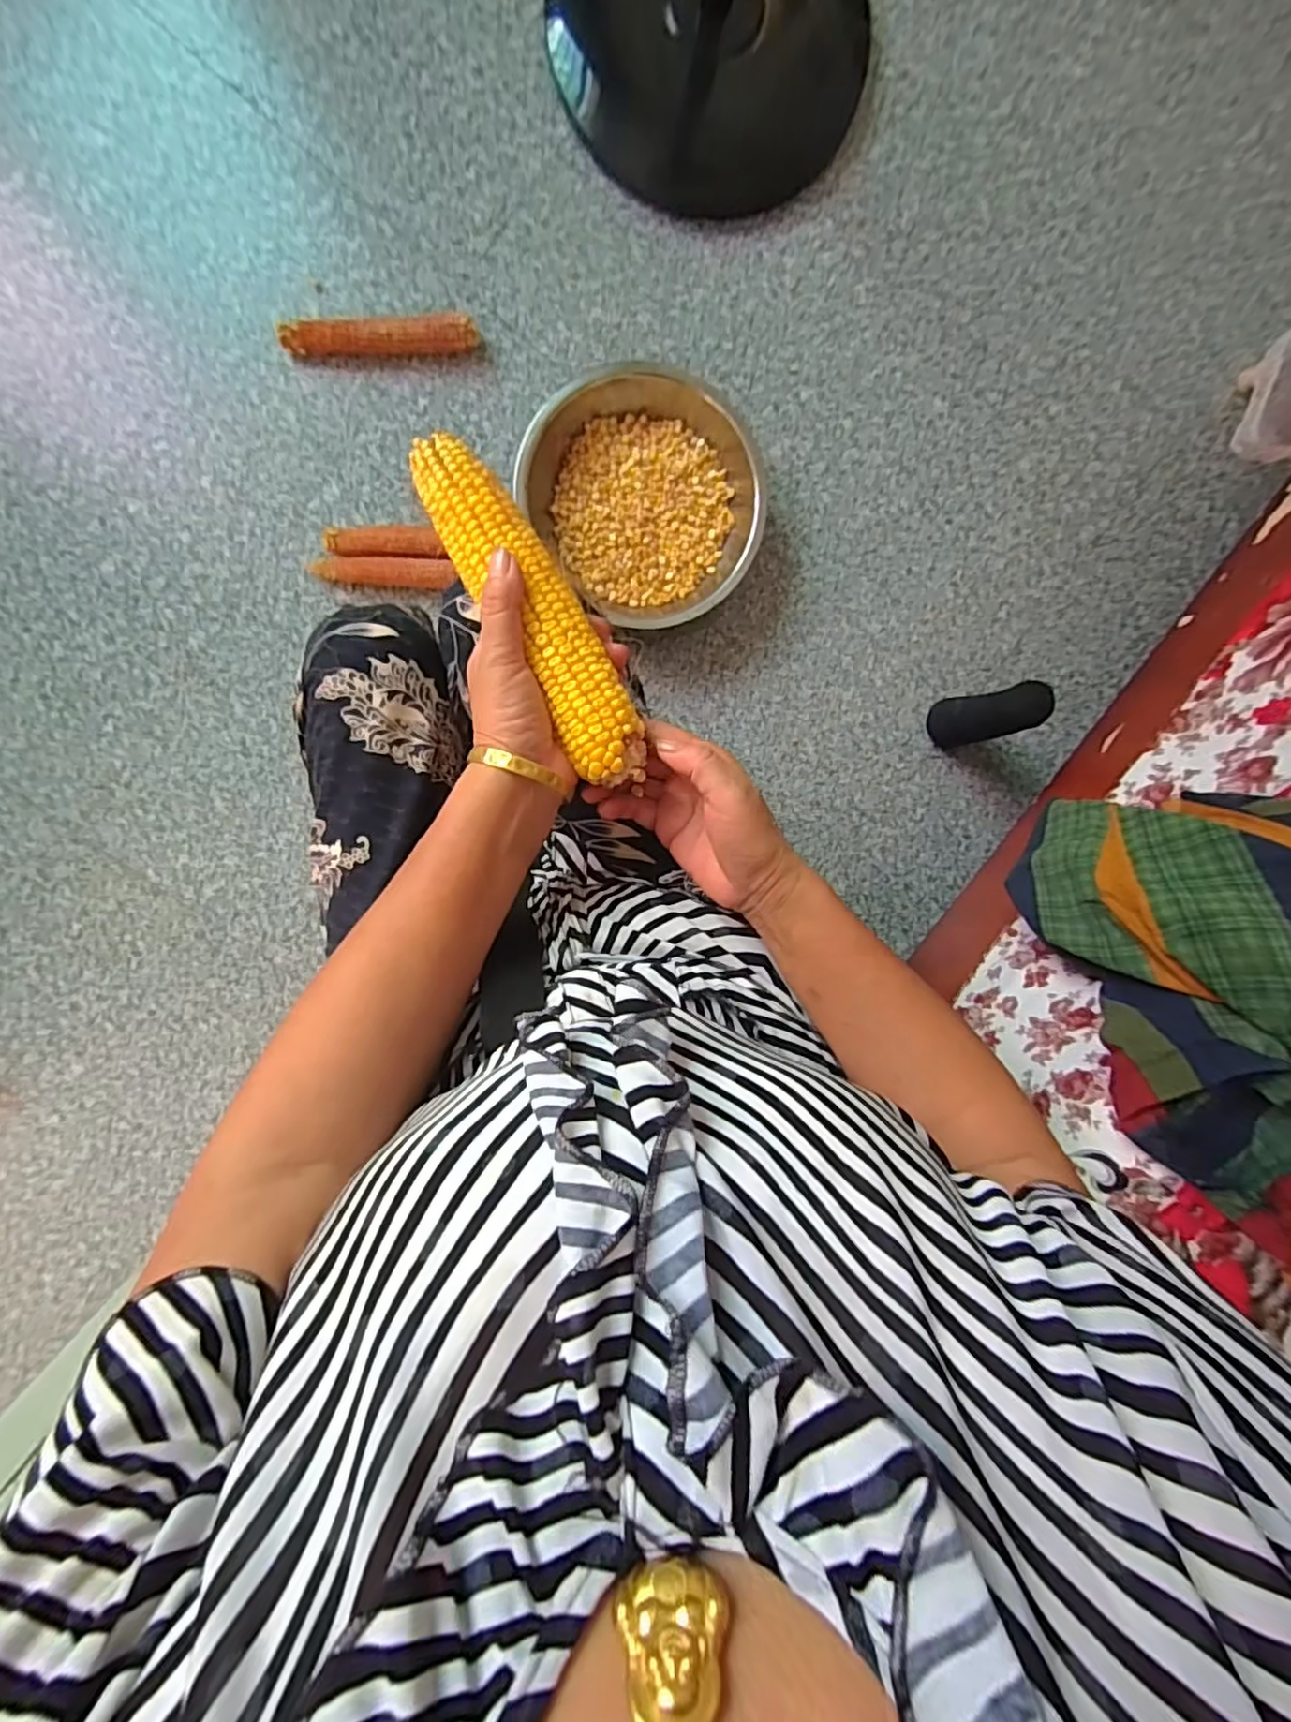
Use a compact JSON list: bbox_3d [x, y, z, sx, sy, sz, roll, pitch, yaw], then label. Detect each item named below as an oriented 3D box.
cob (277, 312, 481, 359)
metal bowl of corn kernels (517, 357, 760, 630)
[{"bbox_3d":[-0.302,-0.597,0.751,0.217,0.031,0.032,-7,95,-4],"label":"cob"},{"bbox_3d":[0.011,-0.431,0.777,0.260,0.073,0.277,0,95,-4],"label":"metal bowl of corn kernels"}]

